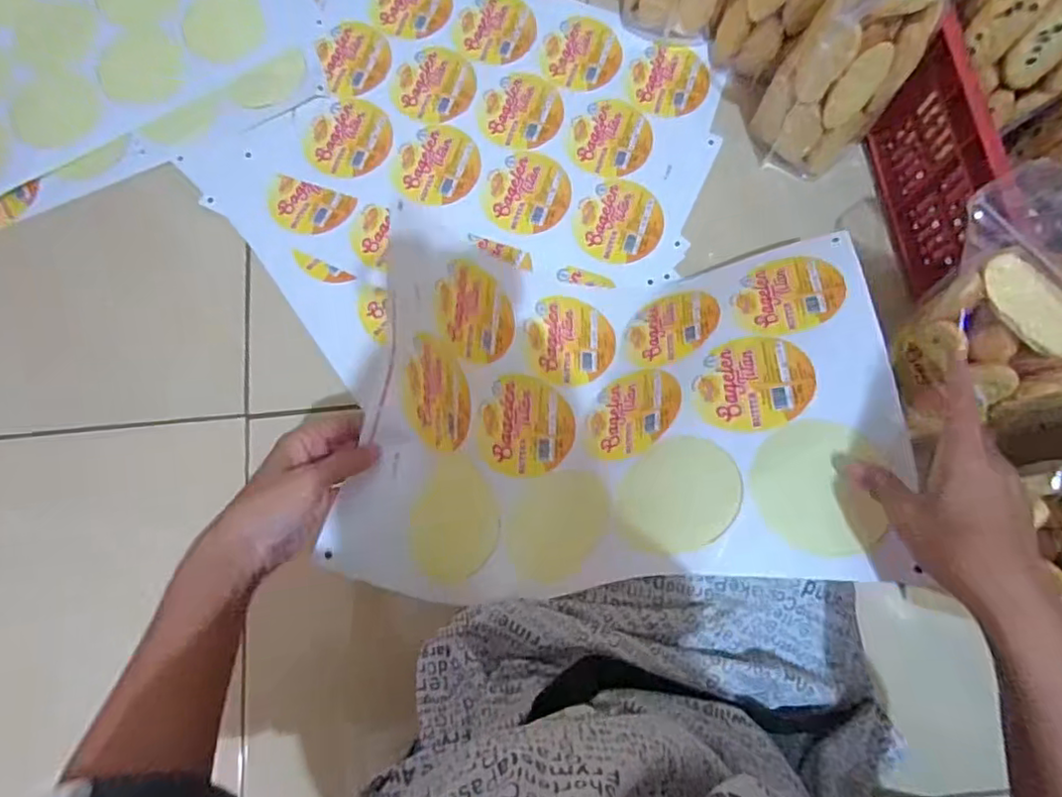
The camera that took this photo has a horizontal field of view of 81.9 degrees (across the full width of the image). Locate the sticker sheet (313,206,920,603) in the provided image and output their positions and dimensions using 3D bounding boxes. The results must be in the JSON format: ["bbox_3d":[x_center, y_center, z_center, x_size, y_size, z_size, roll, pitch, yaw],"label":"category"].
[{"bbox_3d":[0.067,0.006,0.520,0.406,0.167,0.297,1,78,-1],"label":"sticker sheet"}]

